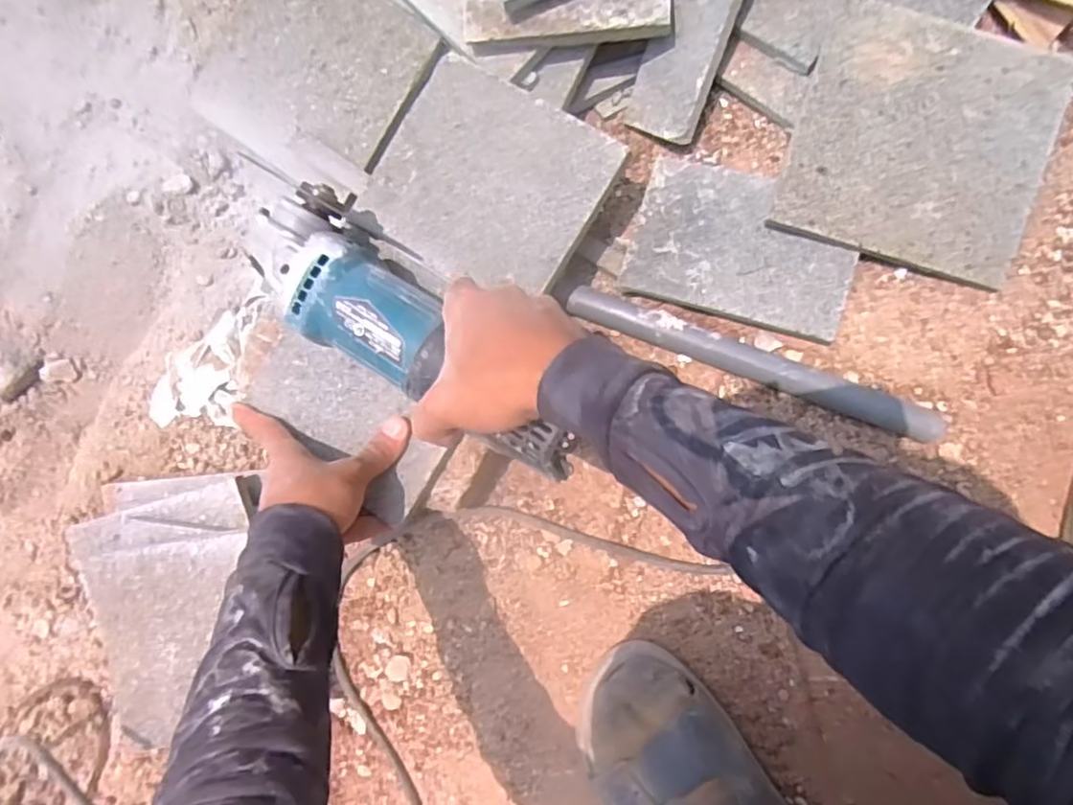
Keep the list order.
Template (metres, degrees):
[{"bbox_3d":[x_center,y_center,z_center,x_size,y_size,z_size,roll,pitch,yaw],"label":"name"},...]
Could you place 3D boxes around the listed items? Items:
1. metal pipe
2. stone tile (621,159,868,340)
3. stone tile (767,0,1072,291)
[{"bbox_3d":[0.144,-0.029,0.446,0.256,0.021,0.021,22,98,7],"label":"metal pipe"},{"bbox_3d":[0.143,-0.109,0.450,0.146,0.018,0.100,17,91,8],"label":"stone tile"},{"bbox_3d":[0.249,-0.168,0.418,0.156,0.005,0.151,18,94,2],"label":"stone tile"}]

